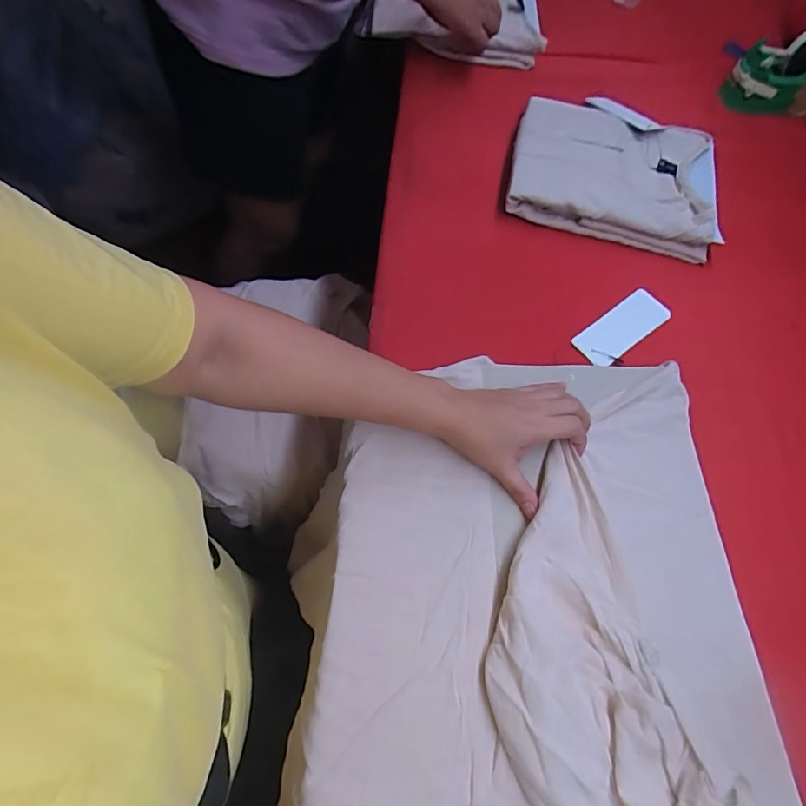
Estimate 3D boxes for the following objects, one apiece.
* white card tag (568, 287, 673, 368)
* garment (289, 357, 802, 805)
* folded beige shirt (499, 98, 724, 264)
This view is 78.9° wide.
[{"bbox_3d":[0.243,-0.084,0.543,0.123,0.005,0.047,-35,75,-19],"label":"white card tag"},{"bbox_3d":[0.102,0.262,0.348,0.352,0.041,0.673,3,63,-1],"label":"garment"},{"bbox_3d":[0.270,-0.309,0.634,0.252,0.036,0.241,17,64,0],"label":"folded beige shirt"}]

